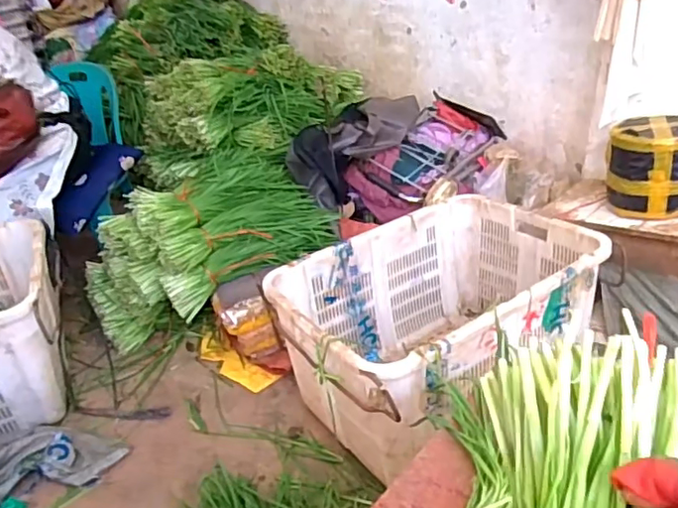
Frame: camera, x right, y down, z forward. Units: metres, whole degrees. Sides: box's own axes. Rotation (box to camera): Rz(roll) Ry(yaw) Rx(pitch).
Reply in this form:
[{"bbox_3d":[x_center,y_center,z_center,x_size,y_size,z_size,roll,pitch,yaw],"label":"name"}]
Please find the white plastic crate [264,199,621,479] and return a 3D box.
[{"bbox_3d":[0.224,0.176,1.357,0.676,0.402,0.483,-21,35,-26],"label":"white plastic crate"}]

